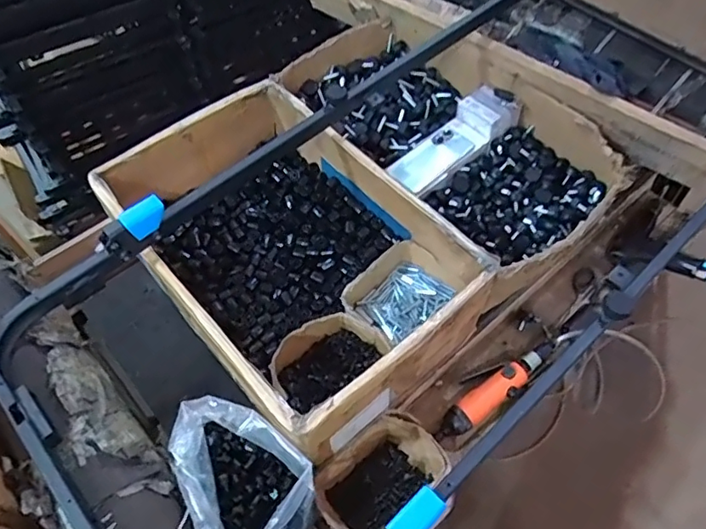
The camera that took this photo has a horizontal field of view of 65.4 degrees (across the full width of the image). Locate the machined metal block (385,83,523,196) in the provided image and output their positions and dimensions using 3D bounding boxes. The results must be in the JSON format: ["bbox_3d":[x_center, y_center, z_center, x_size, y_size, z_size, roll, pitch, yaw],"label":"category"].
[{"bbox_3d":[0.184,-0.222,0.973,0.106,0.062,0.274,38,66,23],"label":"machined metal block"}]

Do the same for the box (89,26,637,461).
[{"bbox_3d":[0.013,-0.131,0.909,0.699,0.164,0.607,-37,63,-20],"label":"box"}]

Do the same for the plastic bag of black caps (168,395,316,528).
[{"bbox_3d":[-0.136,0.249,0.645,0.184,0.088,0.135,38,66,23],"label":"plastic bag of black caps"}]

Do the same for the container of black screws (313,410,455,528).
[{"bbox_3d":[0.043,0.300,0.738,0.172,0.099,0.141,-35,63,-19],"label":"container of black screws"}]

